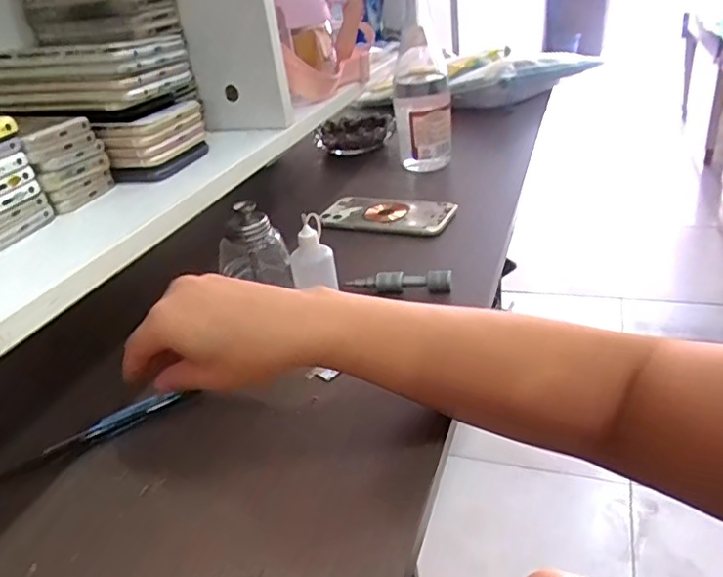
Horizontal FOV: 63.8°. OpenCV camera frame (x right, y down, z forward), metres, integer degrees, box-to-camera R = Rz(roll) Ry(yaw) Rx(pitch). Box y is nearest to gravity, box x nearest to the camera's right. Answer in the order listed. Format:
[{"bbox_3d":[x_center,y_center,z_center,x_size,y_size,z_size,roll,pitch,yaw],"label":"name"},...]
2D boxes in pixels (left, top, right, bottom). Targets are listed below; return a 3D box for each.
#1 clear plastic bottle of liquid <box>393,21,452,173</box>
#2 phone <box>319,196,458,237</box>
[{"bbox_3d":[0.081,-0.244,0.770,0.073,0.160,0.087,-3,31,6],"label":"clear plastic bottle of liquid"},{"bbox_3d":[0.028,-0.084,0.656,0.151,0.014,0.074,8,34,23],"label":"phone"}]

